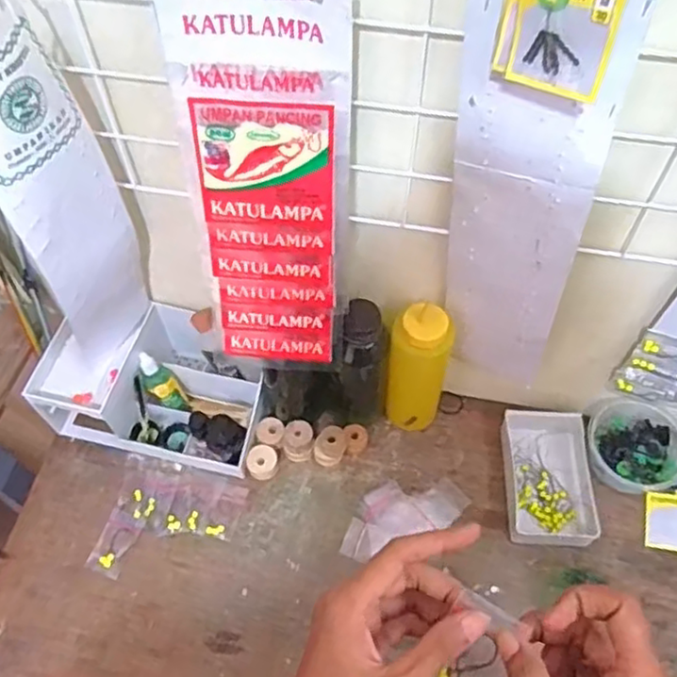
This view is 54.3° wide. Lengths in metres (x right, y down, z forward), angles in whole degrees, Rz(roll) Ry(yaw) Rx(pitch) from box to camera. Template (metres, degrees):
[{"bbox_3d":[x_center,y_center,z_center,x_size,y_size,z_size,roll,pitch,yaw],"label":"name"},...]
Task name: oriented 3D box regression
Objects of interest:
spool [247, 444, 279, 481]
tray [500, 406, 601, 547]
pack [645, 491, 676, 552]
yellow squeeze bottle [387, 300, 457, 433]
[{"bbox_3d":[-0.084,0.137,0.732,0.034,0.026,0.033,0,58,1],"label":"spool"},{"bbox_3d":[0.227,0.147,0.719,0.092,0.032,0.151,4,58,3],"label":"tray"},{"bbox_3d":[0.354,0.194,0.698,0.051,0.005,0.061,1,58,27],"label":"pack"},{"bbox_3d":[0.082,0.036,0.693,0.063,0.197,0.054,13,59,9],"label":"yellow squeeze bottle"}]

